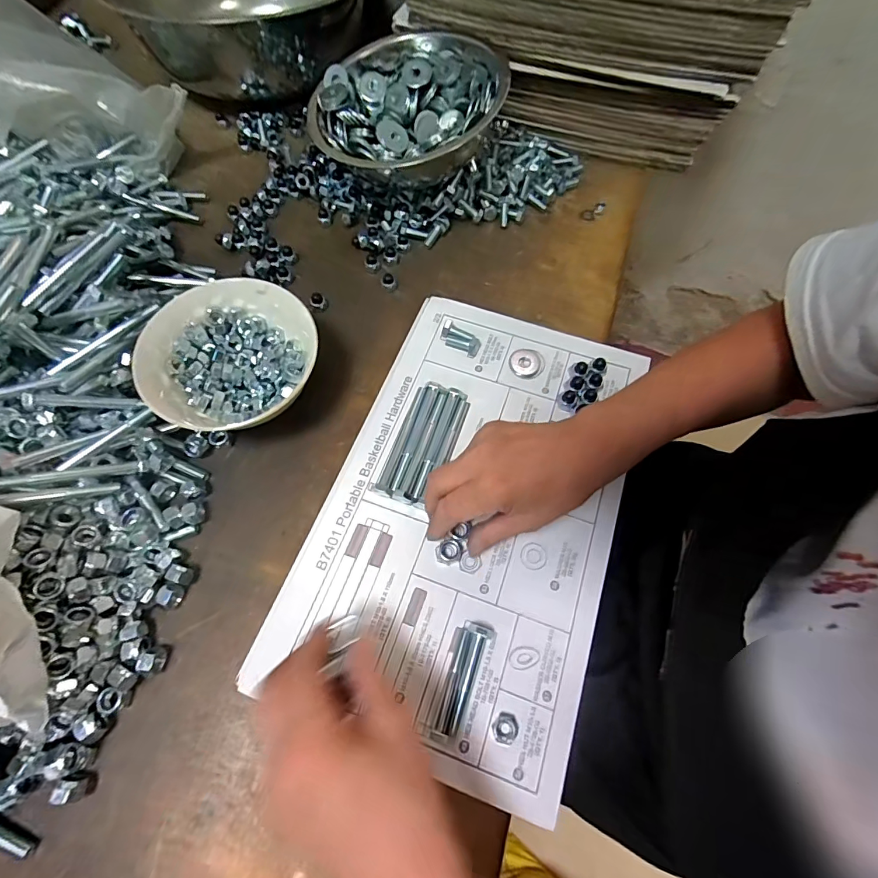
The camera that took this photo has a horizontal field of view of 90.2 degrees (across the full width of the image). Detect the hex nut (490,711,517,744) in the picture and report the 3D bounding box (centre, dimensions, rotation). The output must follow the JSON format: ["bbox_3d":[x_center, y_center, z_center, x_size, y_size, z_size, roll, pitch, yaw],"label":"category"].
[{"bbox_3d":[0.044,0.195,0.295,0.015,0.010,0.018,27,69,12],"label":"hex nut"}]

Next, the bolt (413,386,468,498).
[{"bbox_3d":[-0.001,0.005,0.380,0.015,0.016,0.108,19,68,8],"label":"bolt"}]

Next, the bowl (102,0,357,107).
[{"bbox_3d":[-0.241,-0.559,0.569,0.286,0.091,0.238,8,65,2],"label":"bowl"}]

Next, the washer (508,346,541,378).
[{"bbox_3d":[0.081,-0.074,0.415,0.028,0.004,0.031,1,66,1],"label":"washer"}]

